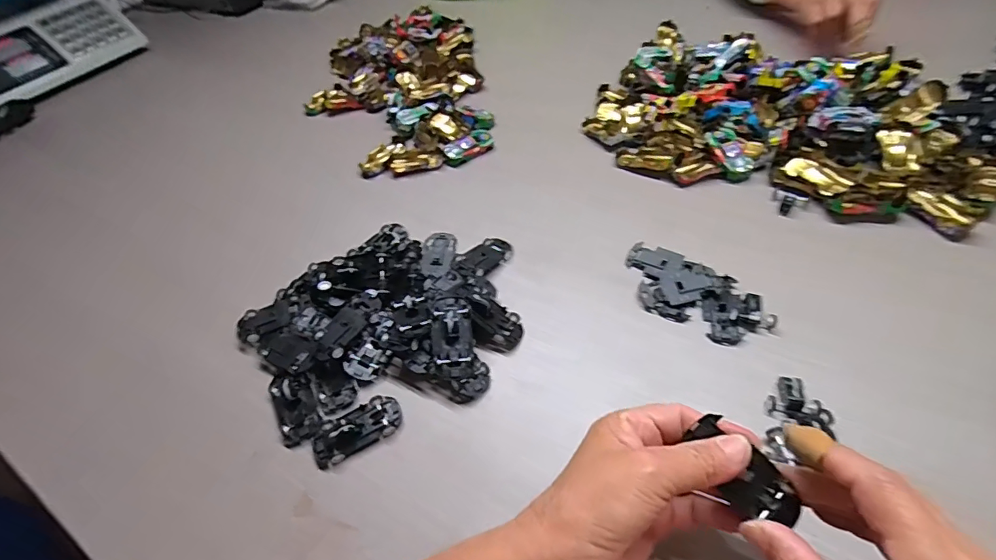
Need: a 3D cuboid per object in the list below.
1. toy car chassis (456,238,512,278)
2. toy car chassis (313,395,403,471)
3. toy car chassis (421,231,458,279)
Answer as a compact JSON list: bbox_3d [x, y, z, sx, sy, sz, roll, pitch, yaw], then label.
[{"bbox_3d":[-0.011,-0.023,0.447,0.032,0.008,0.054,35,58,28],"label":"toy car chassis"},{"bbox_3d":[-0.102,0.106,0.348,0.064,0.009,0.031,-27,50,-15],"label":"toy car chassis"},{"bbox_3d":[-0.057,-0.024,0.450,0.030,0.007,0.055,4,49,12],"label":"toy car chassis"}]

